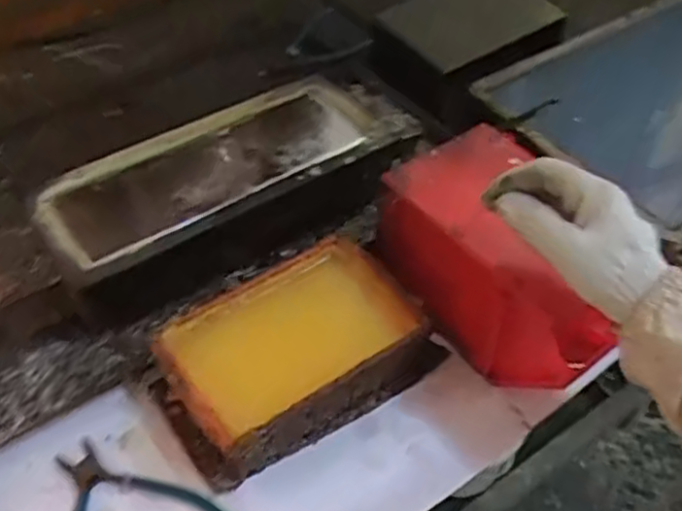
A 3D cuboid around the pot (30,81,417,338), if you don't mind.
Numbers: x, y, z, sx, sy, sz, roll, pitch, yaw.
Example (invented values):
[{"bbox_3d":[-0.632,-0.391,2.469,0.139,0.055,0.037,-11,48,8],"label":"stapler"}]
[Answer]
[{"bbox_3d":[-0.109,-0.058,0.729,0.366,0.109,0.150,-27,54,-22],"label":"pot"}]

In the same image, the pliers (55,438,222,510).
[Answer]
[{"bbox_3d":[-0.176,0.198,0.550,0.128,0.016,0.136,-33,57,-25],"label":"pliers"}]

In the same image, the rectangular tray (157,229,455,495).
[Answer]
[{"bbox_3d":[-0.041,0.082,0.602,0.211,0.070,0.137,-28,55,-22],"label":"rectangular tray"}]

